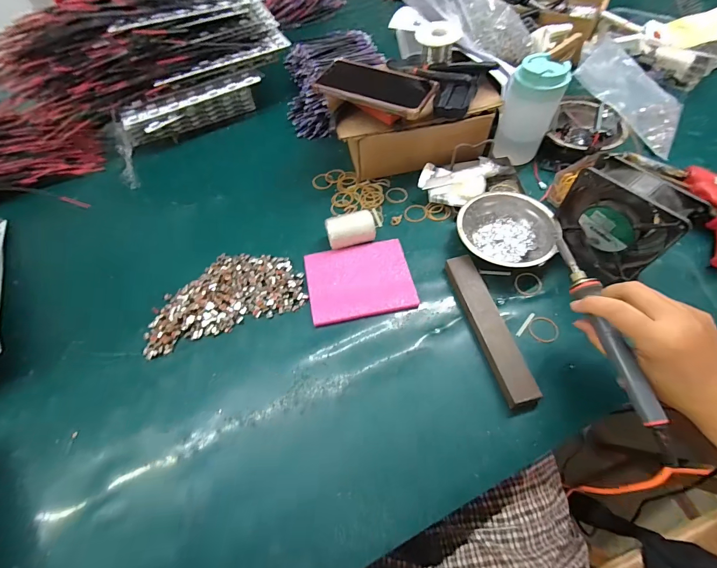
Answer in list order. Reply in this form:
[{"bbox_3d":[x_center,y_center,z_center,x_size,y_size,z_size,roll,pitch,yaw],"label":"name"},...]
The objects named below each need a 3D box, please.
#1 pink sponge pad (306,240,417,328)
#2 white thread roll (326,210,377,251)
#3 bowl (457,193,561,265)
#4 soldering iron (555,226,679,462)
[{"bbox_3d":[0.001,-0.005,0.447,0.135,0.012,0.108,-11,59,-3],"label":"pink sponge pad"},{"bbox_3d":[-0.010,-0.074,0.474,0.067,0.042,0.039,-14,59,-5],"label":"white thread roll"},{"bbox_3d":[0.199,-0.067,0.453,0.128,0.039,0.121,18,62,13],"label":"bowl"},{"bbox_3d":[0.238,0.039,0.320,0.022,0.016,0.235,-9,65,-2],"label":"soldering iron"}]

